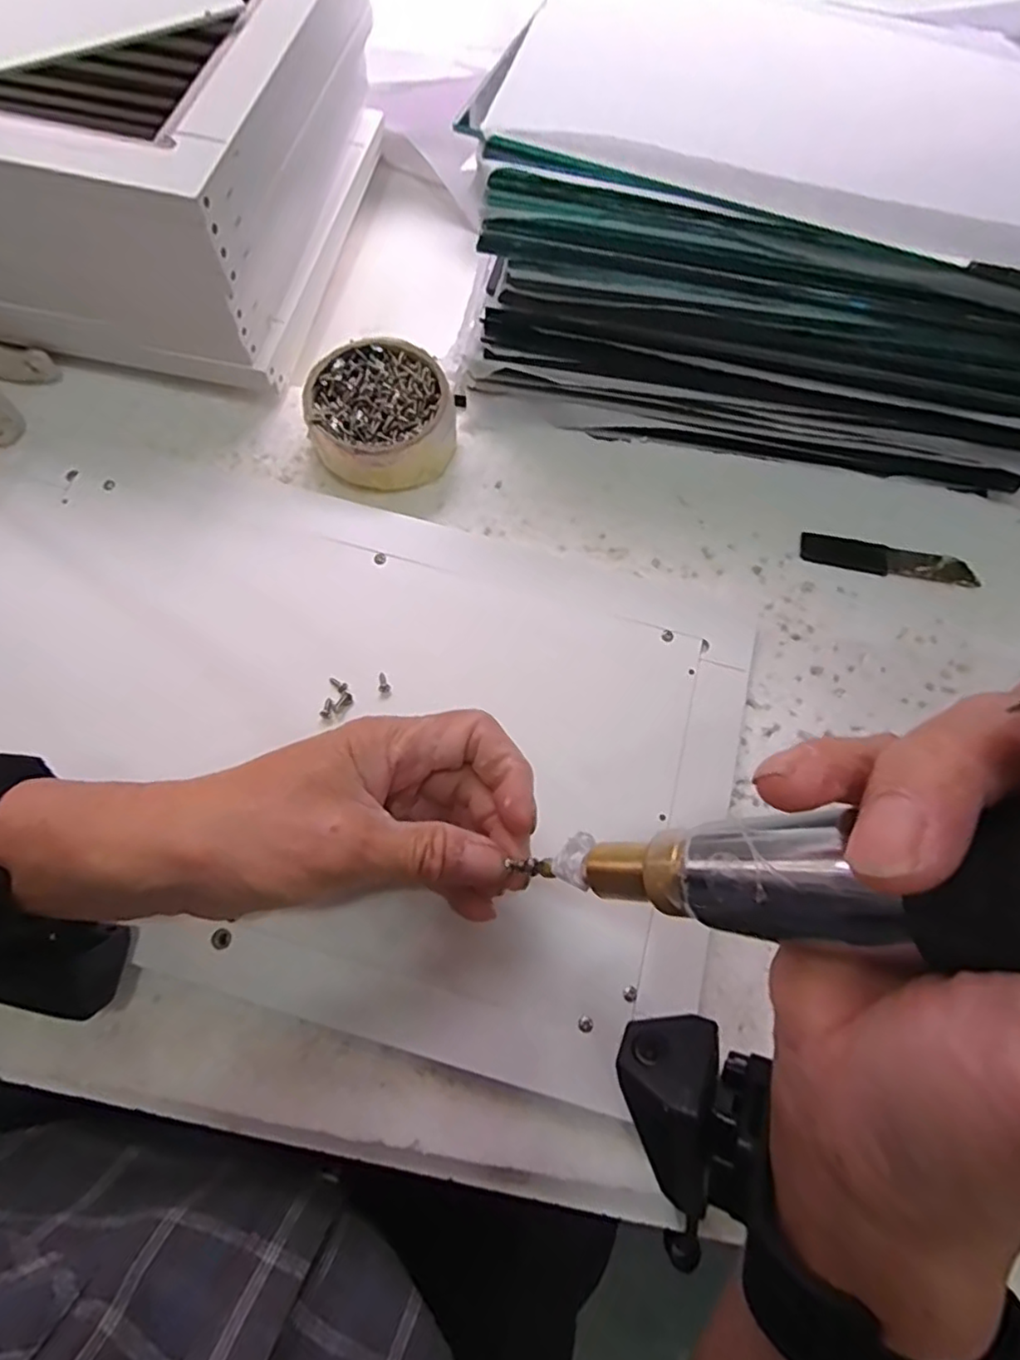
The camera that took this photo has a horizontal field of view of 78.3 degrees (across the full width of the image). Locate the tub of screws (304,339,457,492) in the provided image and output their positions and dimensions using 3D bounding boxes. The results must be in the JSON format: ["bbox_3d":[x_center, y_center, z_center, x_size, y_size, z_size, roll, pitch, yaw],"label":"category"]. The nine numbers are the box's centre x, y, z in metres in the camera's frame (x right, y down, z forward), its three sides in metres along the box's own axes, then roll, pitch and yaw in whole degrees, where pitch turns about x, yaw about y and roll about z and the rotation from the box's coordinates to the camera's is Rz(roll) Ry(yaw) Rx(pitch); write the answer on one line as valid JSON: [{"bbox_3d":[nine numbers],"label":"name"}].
[{"bbox_3d":[-0.075,-0.157,0.374,0.080,0.039,0.081,1,69,-2],"label":"tub of screws"}]

